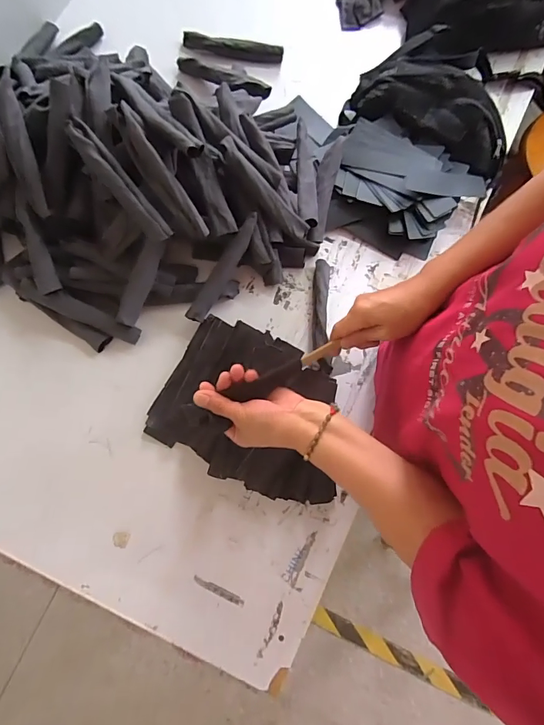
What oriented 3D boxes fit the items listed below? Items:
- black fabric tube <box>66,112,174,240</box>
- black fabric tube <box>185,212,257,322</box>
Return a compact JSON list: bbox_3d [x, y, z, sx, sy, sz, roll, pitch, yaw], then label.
[{"bbox_3d":[-0.208,-0.240,0.549,0.031,0.025,0.179,-42,105,-8],"label":"black fabric tube"},{"bbox_3d":[-0.075,-0.146,0.636,0.030,0.032,0.184,37,106,5],"label":"black fabric tube"}]

